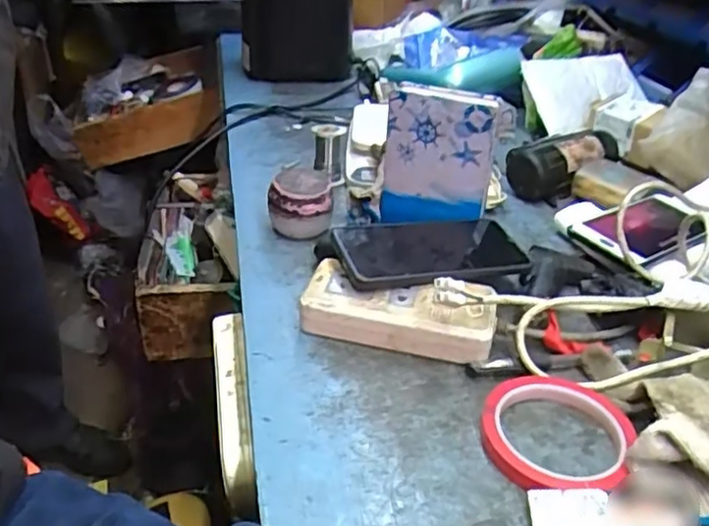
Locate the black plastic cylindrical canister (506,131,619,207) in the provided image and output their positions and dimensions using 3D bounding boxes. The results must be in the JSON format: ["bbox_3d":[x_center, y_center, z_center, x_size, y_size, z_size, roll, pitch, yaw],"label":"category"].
[{"bbox_3d":[0.247,-0.115,0.741,0.150,0.053,0.057,-17,37,-27],"label":"black plastic cylindrical canister"}]

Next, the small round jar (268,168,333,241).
[{"bbox_3d":[-0.054,-0.058,0.633,0.058,0.061,0.059,-4,33,-9],"label":"small round jar"}]

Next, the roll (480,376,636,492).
[{"bbox_3d":[0.137,0.112,0.421,0.102,0.017,0.094,1,32,-1],"label":"roll"}]

